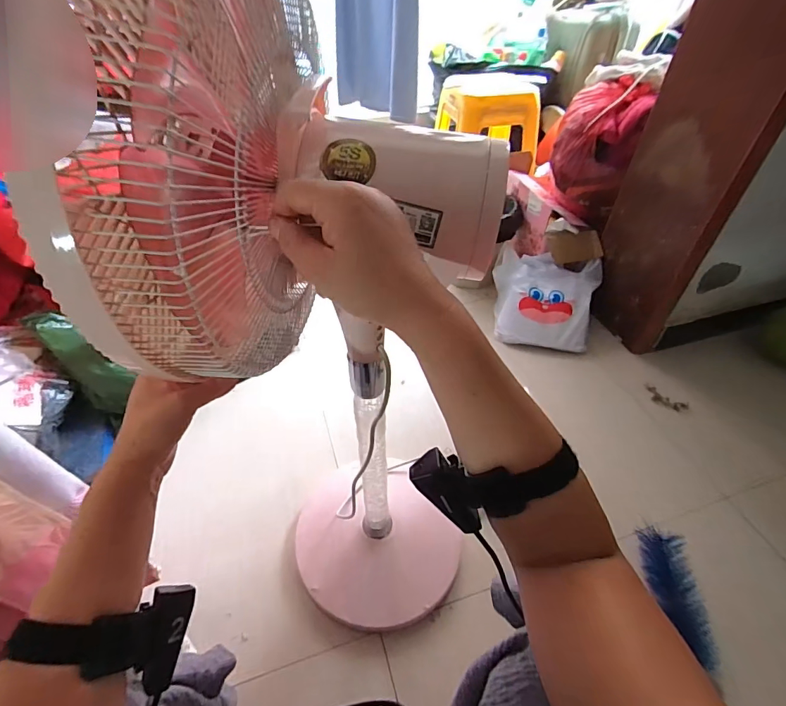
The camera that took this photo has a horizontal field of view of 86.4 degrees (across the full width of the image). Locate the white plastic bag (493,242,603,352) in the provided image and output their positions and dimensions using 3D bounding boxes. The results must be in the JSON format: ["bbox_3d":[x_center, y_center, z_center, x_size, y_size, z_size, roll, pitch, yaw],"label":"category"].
[{"bbox_3d":[0.509,-0.184,1.398,0.331,0.183,0.284,7,46,7],"label":"white plastic bag"}]

